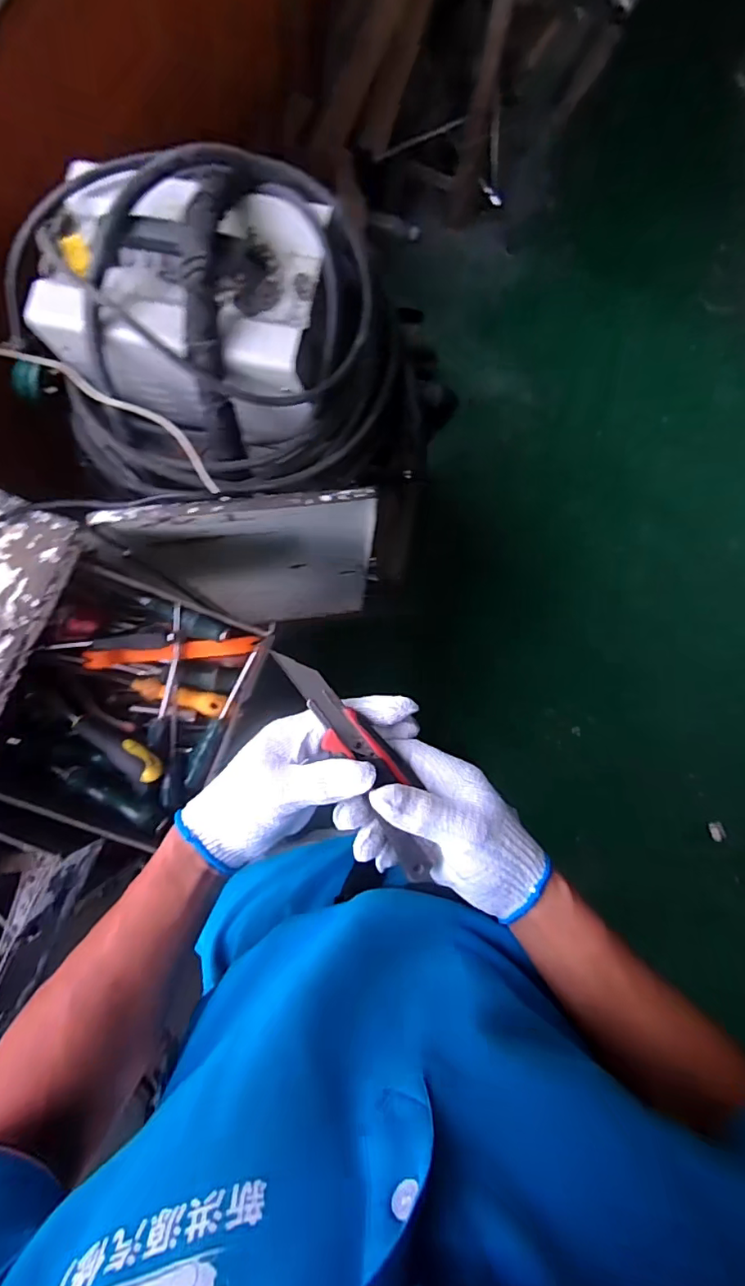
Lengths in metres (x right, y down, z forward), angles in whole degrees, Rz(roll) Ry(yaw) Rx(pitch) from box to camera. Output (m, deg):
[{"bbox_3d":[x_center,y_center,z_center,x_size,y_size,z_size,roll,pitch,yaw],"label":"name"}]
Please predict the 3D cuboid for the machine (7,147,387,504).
[{"bbox_3d":[-0.195,-0.370,0.661,0.436,0.220,0.315,1,83,-4],"label":"machine"}]

